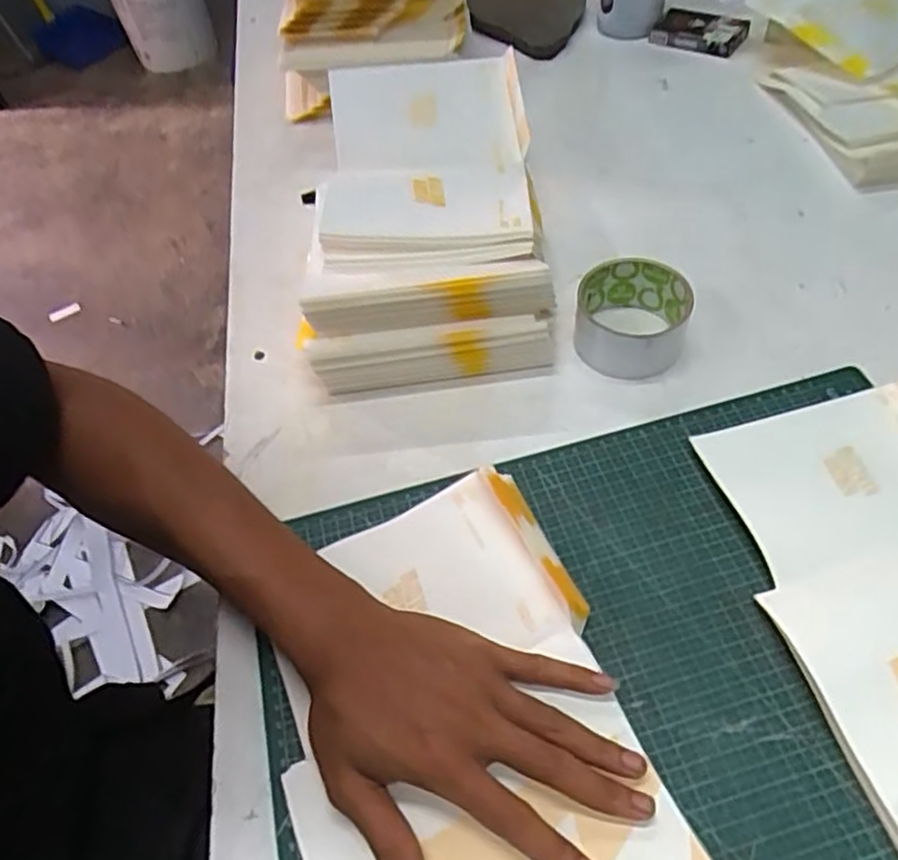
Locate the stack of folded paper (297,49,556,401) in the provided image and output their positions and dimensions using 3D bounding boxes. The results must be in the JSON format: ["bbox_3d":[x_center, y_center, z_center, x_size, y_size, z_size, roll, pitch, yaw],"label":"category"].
[{"bbox_3d":[-0.020,-0.181,0.572,0.180,0.079,0.316,-4,53,3],"label":"stack of folded paper"}]

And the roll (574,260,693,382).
[{"bbox_3d":[0.135,-0.083,0.511,0.081,0.042,0.080,10,55,13],"label":"roll"}]

